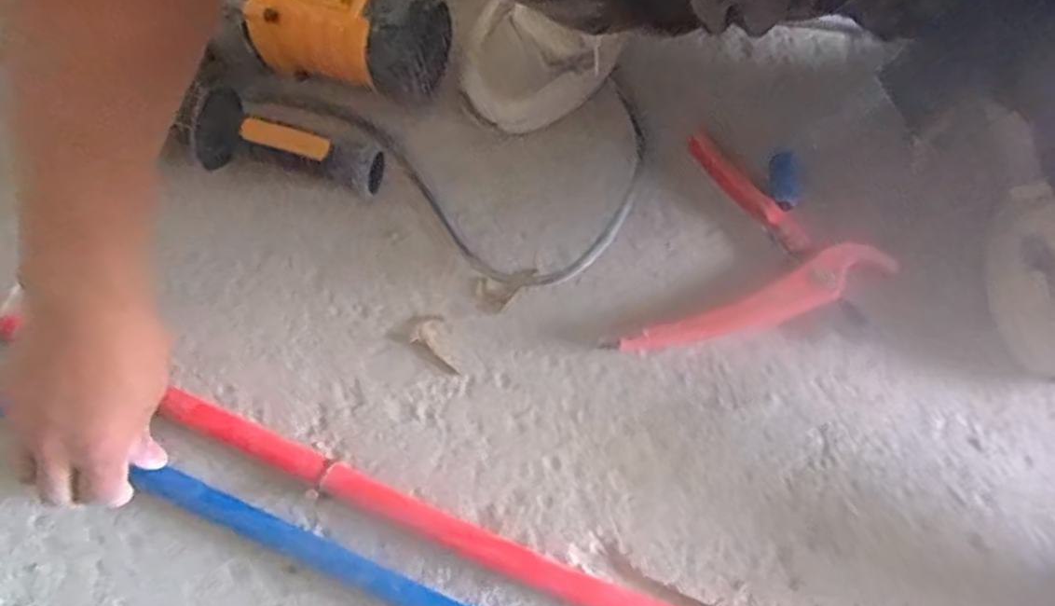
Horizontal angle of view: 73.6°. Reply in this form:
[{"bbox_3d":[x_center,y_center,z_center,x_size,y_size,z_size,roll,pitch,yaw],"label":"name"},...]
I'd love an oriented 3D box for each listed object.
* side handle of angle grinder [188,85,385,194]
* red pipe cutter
[{"bbox_3d":[-0.188,-0.117,0.540,0.163,0.047,0.058,23,71,8],"label":"side handle of angle grinder"},{"bbox_3d":[0.141,-0.020,0.523,0.172,0.019,0.189,40,74,14],"label":"red pipe cutter"}]

